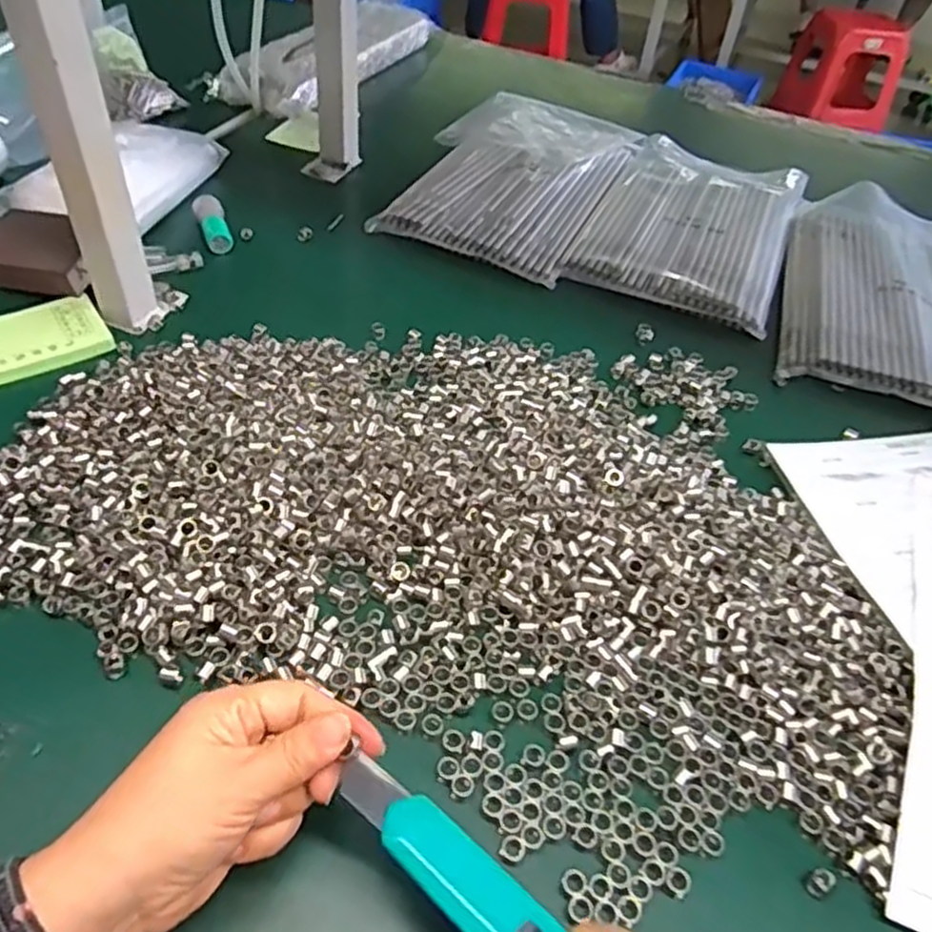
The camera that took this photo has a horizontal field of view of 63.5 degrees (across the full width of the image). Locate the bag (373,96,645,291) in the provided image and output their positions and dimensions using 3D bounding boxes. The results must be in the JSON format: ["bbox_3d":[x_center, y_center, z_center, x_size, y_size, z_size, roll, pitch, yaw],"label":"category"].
[{"bbox_3d":[0.051,-0.301,0.772,0.198,0.033,0.318,18,46,11],"label":"bag"}]

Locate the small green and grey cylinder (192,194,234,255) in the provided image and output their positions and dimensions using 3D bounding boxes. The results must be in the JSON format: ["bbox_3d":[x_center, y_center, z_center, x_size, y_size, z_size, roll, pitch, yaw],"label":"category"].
[{"bbox_3d":[-0.221,-0.211,0.660,0.024,0.028,0.060,-14,49,-20],"label":"small green and grey cylinder"}]

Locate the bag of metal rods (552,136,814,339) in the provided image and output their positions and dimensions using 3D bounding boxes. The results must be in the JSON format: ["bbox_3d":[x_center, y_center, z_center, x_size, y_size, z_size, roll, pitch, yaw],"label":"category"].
[{"bbox_3d":[0.232,-0.250,0.763,0.183,0.022,0.320,21,47,14],"label":"bag of metal rods"}]

